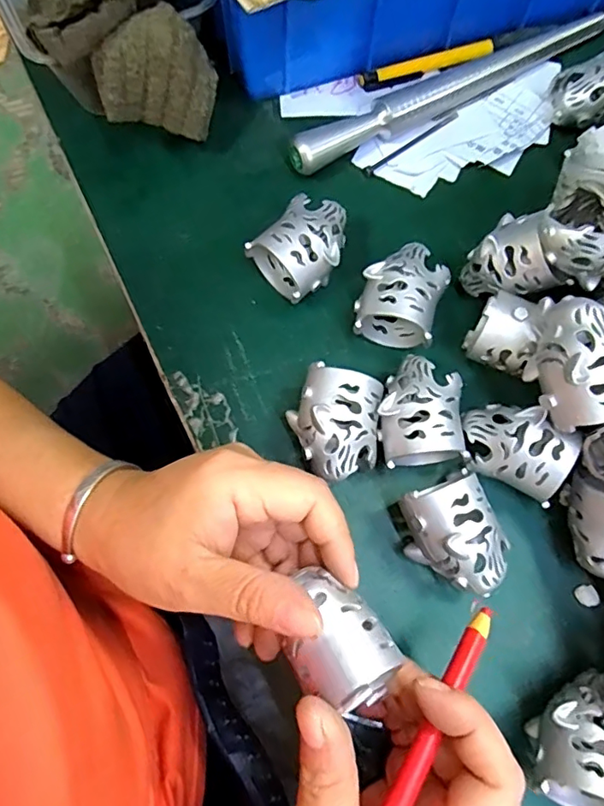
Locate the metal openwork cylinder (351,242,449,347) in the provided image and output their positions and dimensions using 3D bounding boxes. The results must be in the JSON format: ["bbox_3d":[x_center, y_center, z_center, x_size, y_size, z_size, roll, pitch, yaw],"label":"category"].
[{"bbox_3d":[0.053,-0.058,0.282,0.041,0.037,0.046,20,74,4],"label":"metal openwork cylinder"}]

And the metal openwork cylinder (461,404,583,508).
[{"bbox_3d":[0.103,0.023,0.261,0.049,0.041,0.034,29,75,7],"label":"metal openwork cylinder"}]

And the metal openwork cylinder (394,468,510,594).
[{"bbox_3d":[0.071,0.065,0.249,0.040,0.040,0.053,-27,76,-9],"label":"metal openwork cylinder"}]

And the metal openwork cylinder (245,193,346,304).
[{"bbox_3d":[0.003,-0.084,0.288,0.050,0.035,0.040,-40,78,-12],"label":"metal openwork cylinder"}]

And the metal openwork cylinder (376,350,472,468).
[{"bbox_3d":[0.058,0.004,0.265,0.040,0.038,0.050,-2,74,-2],"label":"metal openwork cylinder"}]

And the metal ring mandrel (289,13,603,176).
[{"bbox_3d":[0.095,-0.197,0.330,0.230,0.020,0.019,-29,76,-9],"label":"metal ring mandrel"}]

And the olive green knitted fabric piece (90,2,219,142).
[{"bbox_3d":[-0.077,-0.178,0.282,0.063,0.055,0.012,1,36,-23],"label":"olive green knitted fabric piece"}]

